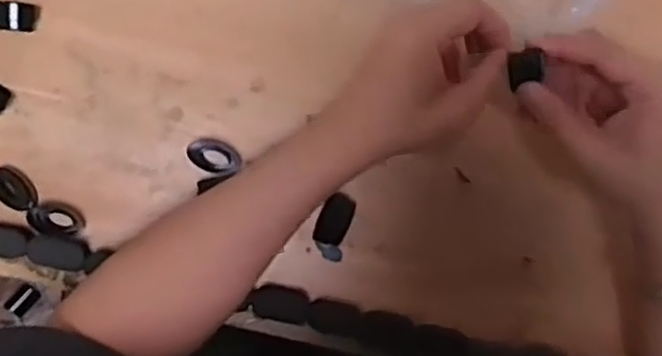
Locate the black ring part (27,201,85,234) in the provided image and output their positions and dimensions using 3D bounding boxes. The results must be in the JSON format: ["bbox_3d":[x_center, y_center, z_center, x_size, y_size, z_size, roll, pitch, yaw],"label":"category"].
[{"bbox_3d":[-0.181,0.027,0.461,0.032,0.013,0.021,4,93,-3],"label":"black ring part"}]

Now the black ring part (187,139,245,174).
[{"bbox_3d":[-0.076,-0.014,0.463,0.035,0.014,0.023,26,91,-4],"label":"black ring part"}]

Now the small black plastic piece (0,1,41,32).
[{"bbox_3d":[-0.209,-0.106,0.458,0.034,0.009,0.019,1,93,-3],"label":"small black plastic piece"}]

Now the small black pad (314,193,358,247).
[{"bbox_3d":[0.002,0.028,0.474,0.022,0.012,0.035,23,92,-4],"label":"small black pad"}]

